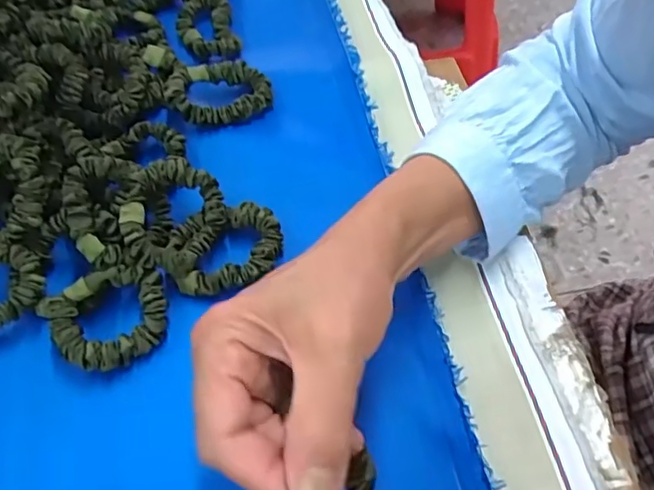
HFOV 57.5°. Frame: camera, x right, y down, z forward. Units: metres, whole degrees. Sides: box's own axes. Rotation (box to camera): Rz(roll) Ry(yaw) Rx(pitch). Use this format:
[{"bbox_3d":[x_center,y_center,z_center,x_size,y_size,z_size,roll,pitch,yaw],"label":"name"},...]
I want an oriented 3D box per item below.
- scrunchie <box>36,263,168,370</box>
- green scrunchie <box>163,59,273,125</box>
[{"bbox_3d":[-0.126,0.043,0.346,0.067,0.015,0.056,-21,72,-17],"label":"scrunchie"},{"bbox_3d":[-0.078,-0.110,0.431,0.073,0.027,0.049,-18,54,-8],"label":"green scrunchie"}]

